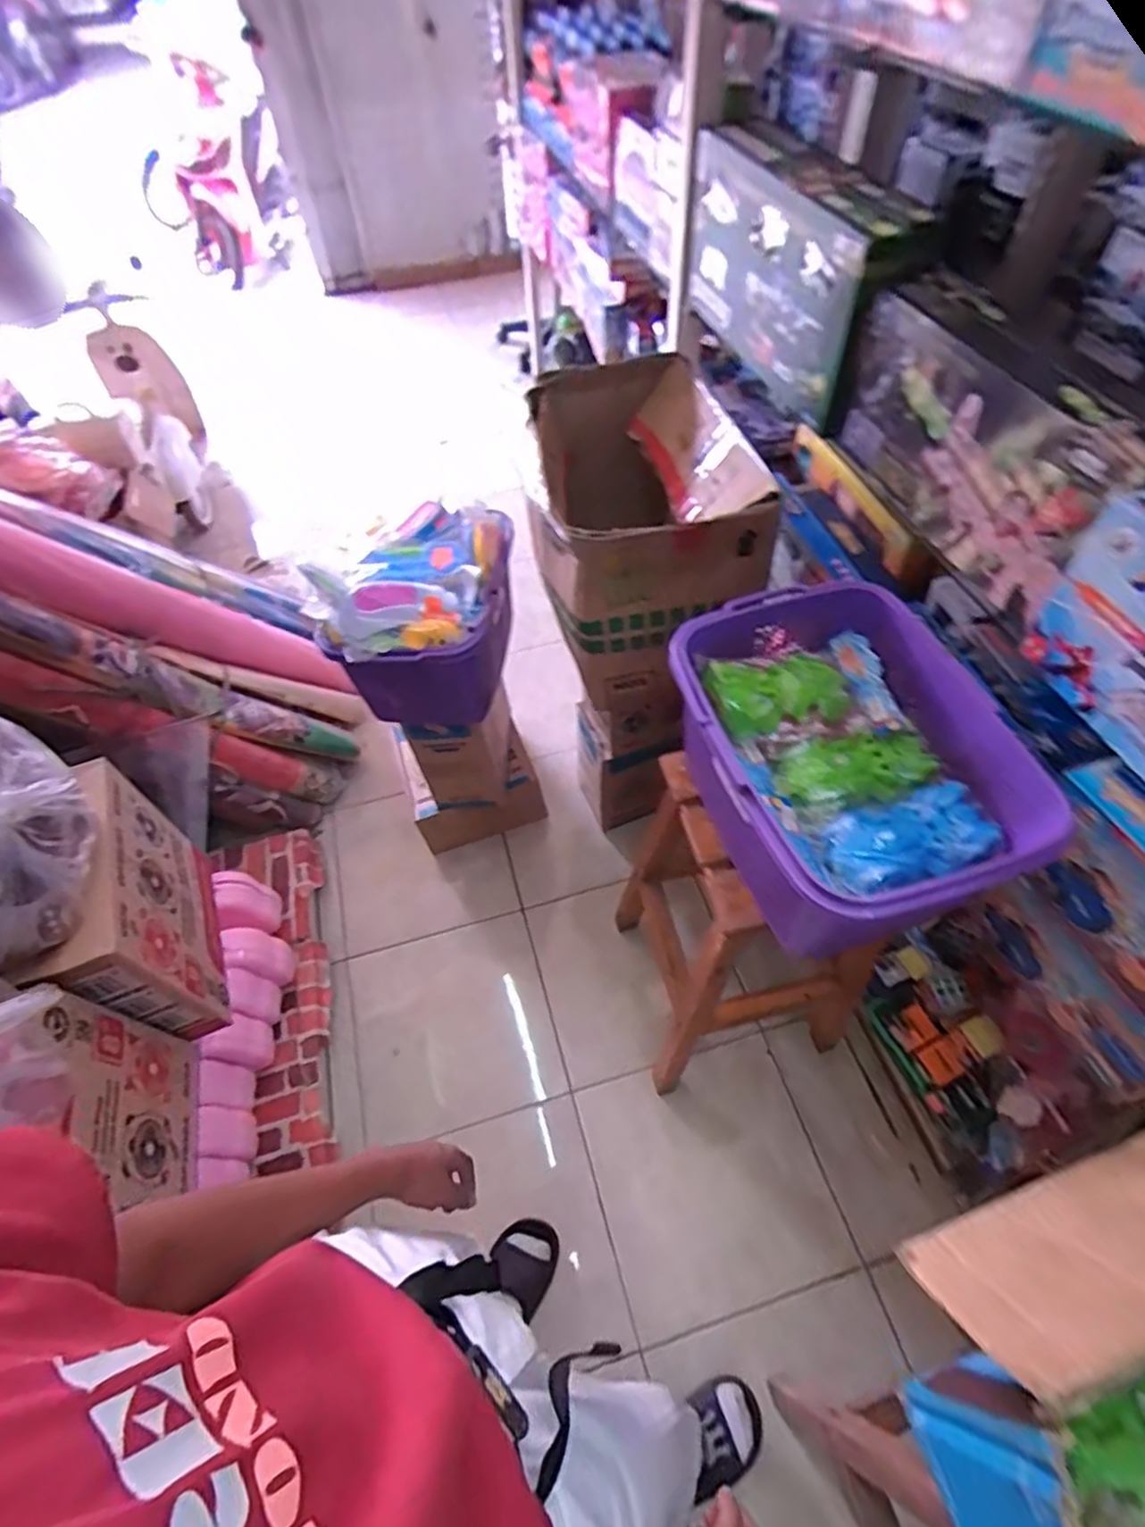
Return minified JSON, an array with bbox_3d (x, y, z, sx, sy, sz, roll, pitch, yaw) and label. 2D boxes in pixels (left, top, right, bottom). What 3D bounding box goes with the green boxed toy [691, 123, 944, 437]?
[{"bbox_3d":[0.329,-0.756,1.068,0.118,0.252,0.495,-19,56,-10],"label":"green boxed toy"}]

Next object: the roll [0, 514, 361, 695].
[{"bbox_3d":[-0.863,-0.325,1.451,0.139,1.145,0.140,-2,84,18],"label":"roll"}]

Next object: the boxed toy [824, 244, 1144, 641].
[{"bbox_3d":[0.478,-0.385,0.827,0.090,0.220,0.447,-14,55,-7],"label":"boxed toy"}]

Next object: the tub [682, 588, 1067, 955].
[{"bbox_3d":[0.309,0.001,0.793,0.307,0.179,0.390,-18,56,-10],"label":"tub"}]

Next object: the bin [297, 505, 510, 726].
[{"bbox_3d":[-0.255,-0.258,1.221,0.291,0.267,0.303,-1,55,2],"label":"bin"}]

